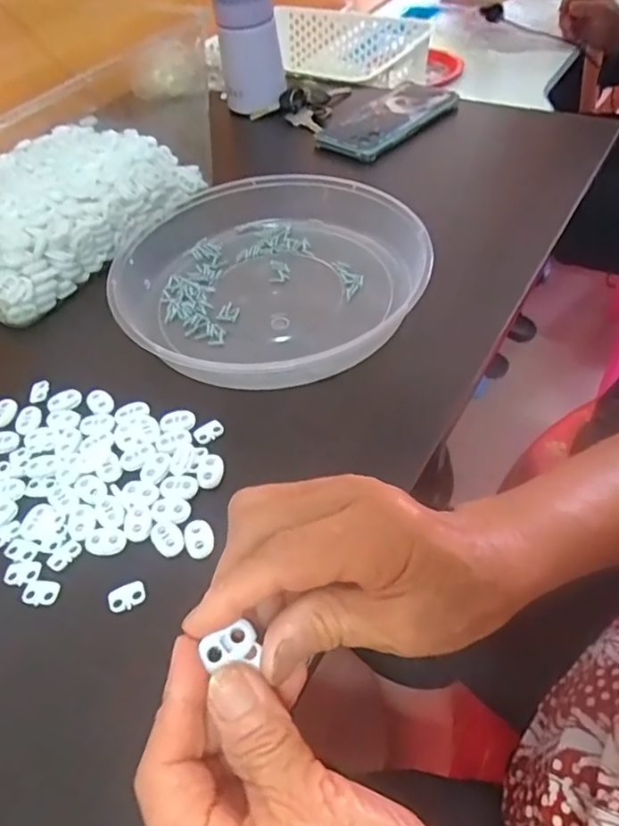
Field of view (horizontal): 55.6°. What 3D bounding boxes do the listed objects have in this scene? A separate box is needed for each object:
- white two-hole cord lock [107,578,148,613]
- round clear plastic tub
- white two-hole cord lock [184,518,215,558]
[{"bbox_3d":[-0.096,0.096,0.307,0.019,0.004,0.015,-27,47,-23],"label":"white two-hole cord lock"},{"bbox_3d":[-0.032,-0.115,0.458,0.227,0.061,0.243,-2,42,2],"label":"round clear plastic tub"},{"bbox_3d":[-0.061,0.068,0.323,0.016,0.004,0.026,-14,43,-12],"label":"white two-hole cord lock"}]

